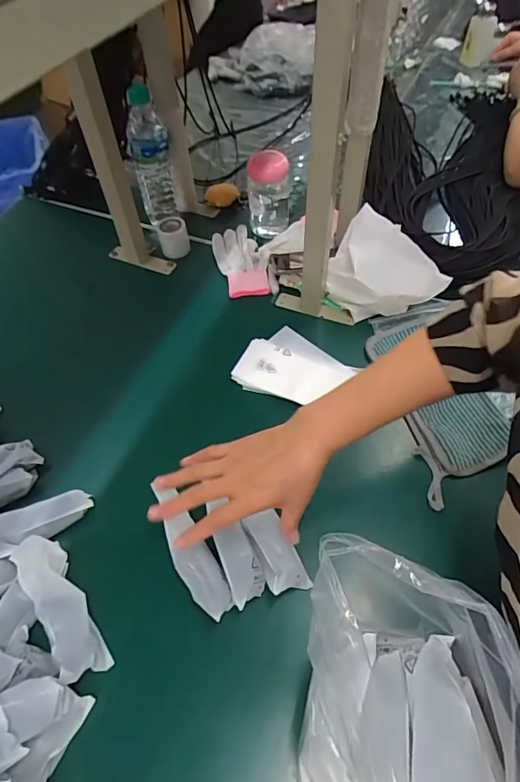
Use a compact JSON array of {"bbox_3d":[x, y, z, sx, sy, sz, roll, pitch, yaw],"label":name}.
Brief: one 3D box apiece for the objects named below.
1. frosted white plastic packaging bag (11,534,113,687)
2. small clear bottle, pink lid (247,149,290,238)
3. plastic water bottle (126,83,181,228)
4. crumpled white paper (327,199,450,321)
[{"bbox_3d":[-0.201,0.217,0.448,0.044,0.033,0.144,-30,76,-17],"label":"frosted white plastic packaging bag"},{"bbox_3d":[0.016,-0.344,0.789,0.072,0.144,0.069,-2,55,2],"label":"small clear bottle, pink lid"},{"bbox_3d":[-0.189,-0.404,0.789,0.065,0.217,0.071,-10,55,-4],"label":"plastic water bottle"},{"bbox_3d":[0.185,-0.171,0.650,0.165,0.115,0.095,22,59,18],"label":"crumpled white paper"}]

